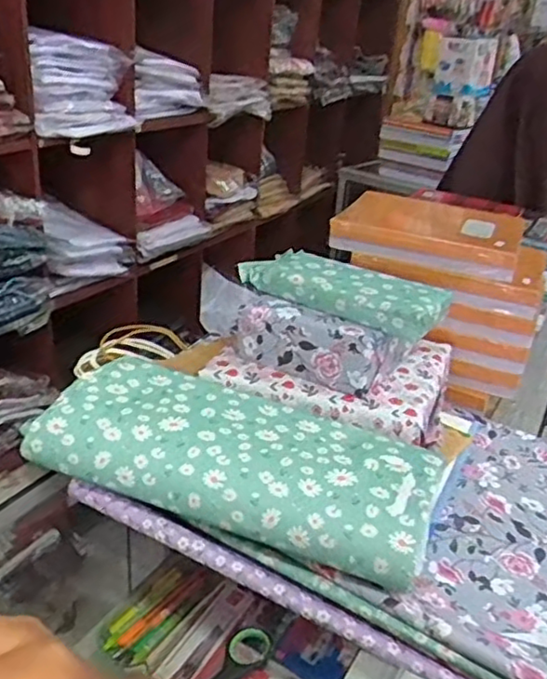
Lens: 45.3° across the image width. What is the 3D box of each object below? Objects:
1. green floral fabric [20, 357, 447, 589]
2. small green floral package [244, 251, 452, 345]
[{"bbox_3d":[-0.031,0.096,0.548,0.327,0.040,0.136,16,29,16],"label":"green floral fabric"},{"bbox_3d":[0.069,-0.052,0.649,0.199,0.034,0.073,24,32,30],"label":"small green floral package"}]

